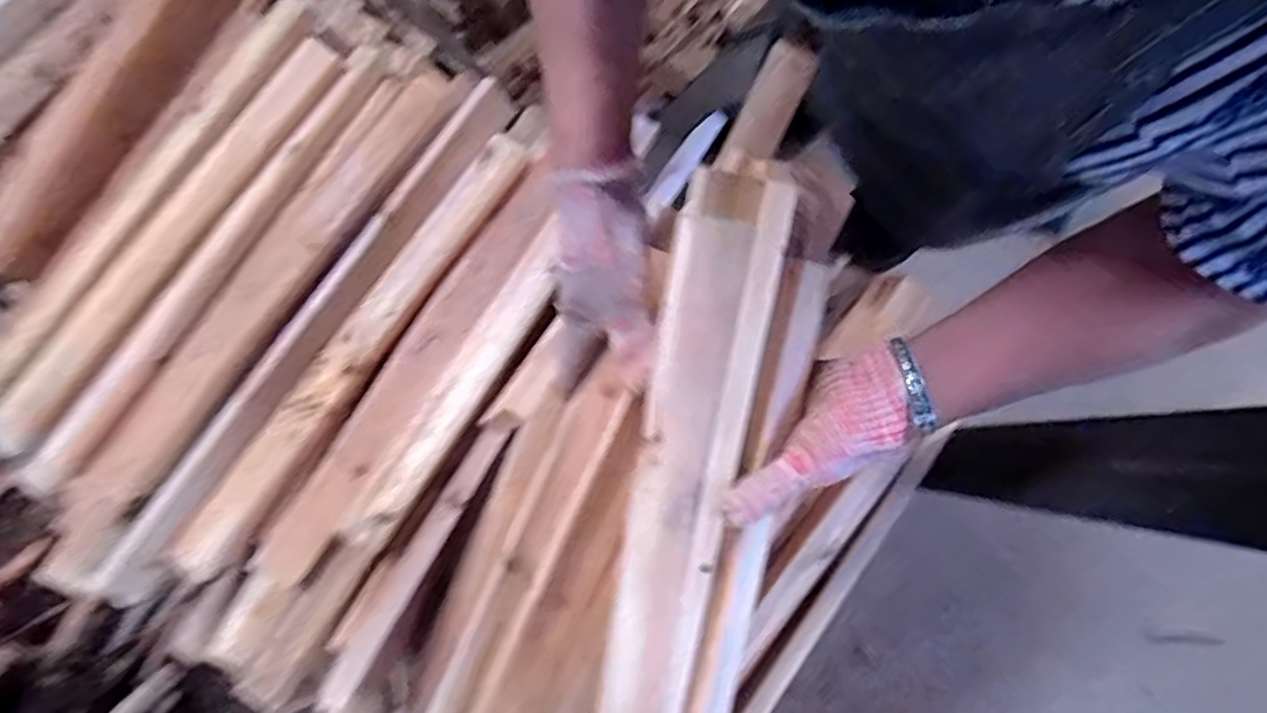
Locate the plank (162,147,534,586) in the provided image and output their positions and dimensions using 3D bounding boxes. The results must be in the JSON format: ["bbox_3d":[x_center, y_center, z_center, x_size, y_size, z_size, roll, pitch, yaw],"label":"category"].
[{"bbox_3d":[-0.269,-0.015,0.627,0.051,0.021,0.504,34,86,9],"label":"plank"}]

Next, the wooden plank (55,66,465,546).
[{"bbox_3d":[-0.353,-0.061,0.615,0.073,0.032,0.549,36,86,9],"label":"wooden plank"}]

